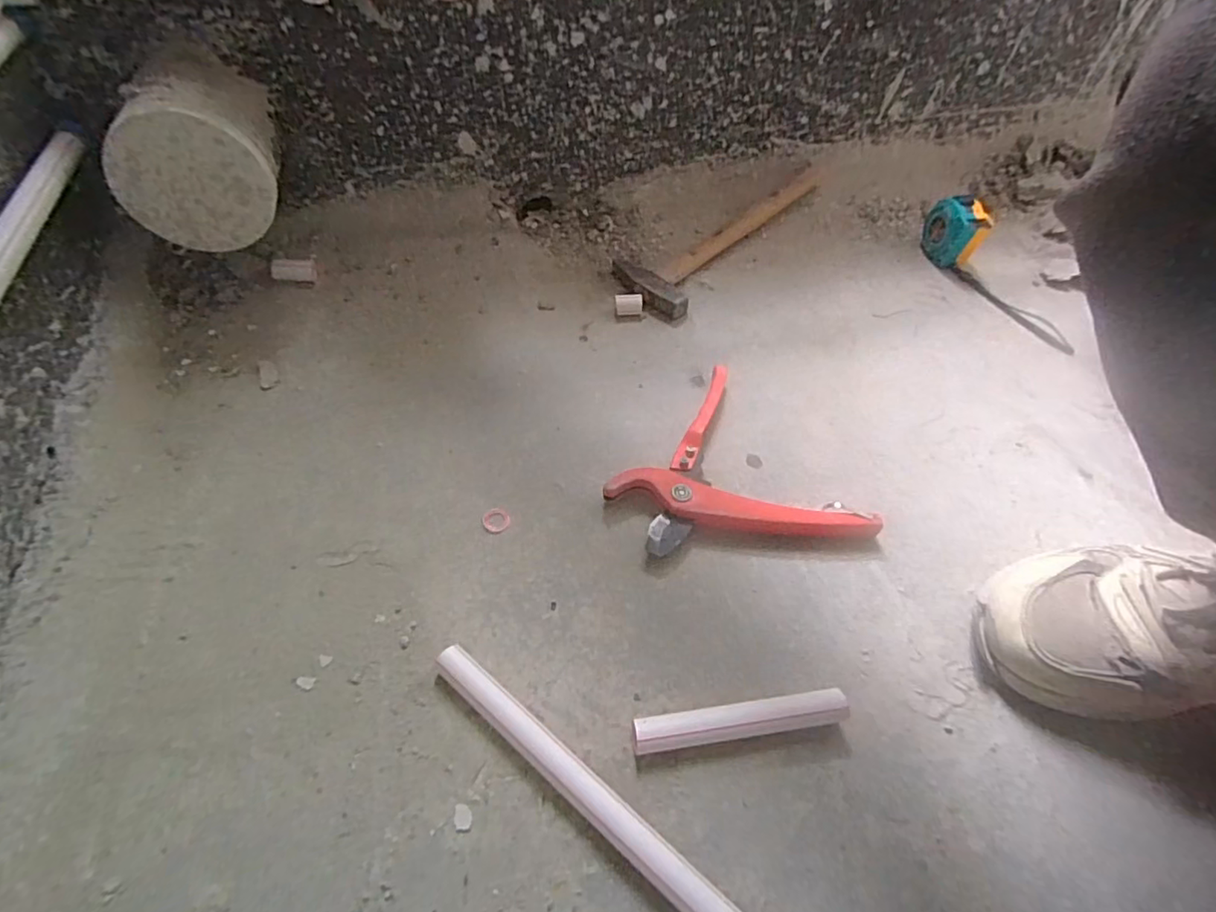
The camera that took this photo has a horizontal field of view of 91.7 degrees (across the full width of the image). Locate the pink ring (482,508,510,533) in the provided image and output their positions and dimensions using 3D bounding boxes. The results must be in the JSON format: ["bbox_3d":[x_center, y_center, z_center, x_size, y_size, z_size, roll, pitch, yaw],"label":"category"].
[{"bbox_3d":[-0.088,0.050,0.466,0.021,0.004,0.021,2,55,-2],"label":"pink ring"}]

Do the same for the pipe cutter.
[{"bbox_3d":[0.092,0.026,0.477,0.162,0.023,0.188,-29,61,-22],"label":"pipe cutter"}]

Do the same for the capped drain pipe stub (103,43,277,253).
[{"bbox_3d":[-0.342,-0.257,0.495,0.112,0.102,0.137,-11,55,-11],"label":"capped drain pipe stub"}]

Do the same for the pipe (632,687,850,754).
[{"bbox_3d":[0.085,0.170,0.379,0.138,0.019,0.020,-5,55,-7],"label":"pipe"}]

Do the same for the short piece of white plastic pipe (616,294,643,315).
[{"bbox_3d":[0.022,-0.160,0.620,0.028,0.018,0.015,0,55,-3],"label":"short piece of white plastic pipe"}]

